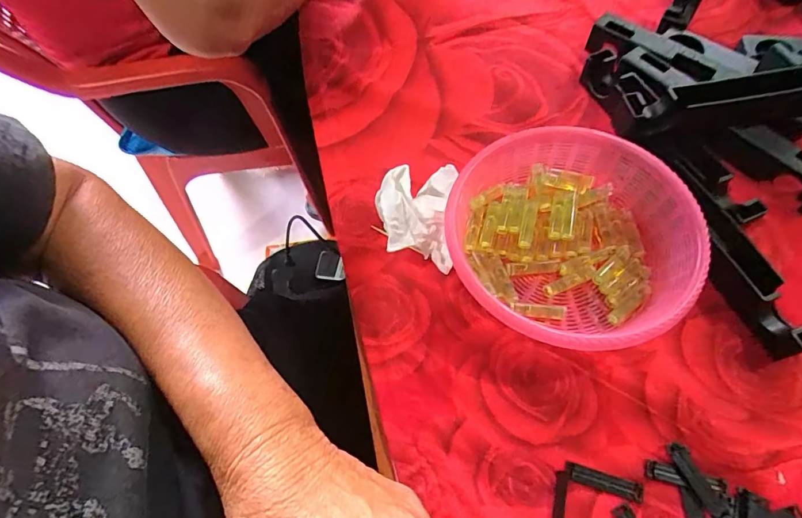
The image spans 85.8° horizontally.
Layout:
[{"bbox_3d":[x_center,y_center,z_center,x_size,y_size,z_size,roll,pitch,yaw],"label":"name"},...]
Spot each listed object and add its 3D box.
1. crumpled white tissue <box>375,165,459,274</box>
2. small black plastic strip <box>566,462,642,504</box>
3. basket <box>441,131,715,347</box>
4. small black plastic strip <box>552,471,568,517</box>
[{"bbox_3d":[0.011,-0.042,0.329,0.061,0.056,0.092,4,63,5],"label":"crumpled white tissue"},{"bbox_3d":[0.126,0.138,0.267,0.045,0.004,0.010,14,64,10],"label":"small black plastic strip"},{"bbox_3d":[0.122,-0.017,0.315,0.165,0.048,0.160,-1,63,3],"label":"basket"},{"bbox_3d":[0.096,0.154,0.261,0.007,0.005,0.045,13,64,10],"label":"small black plastic strip"}]

